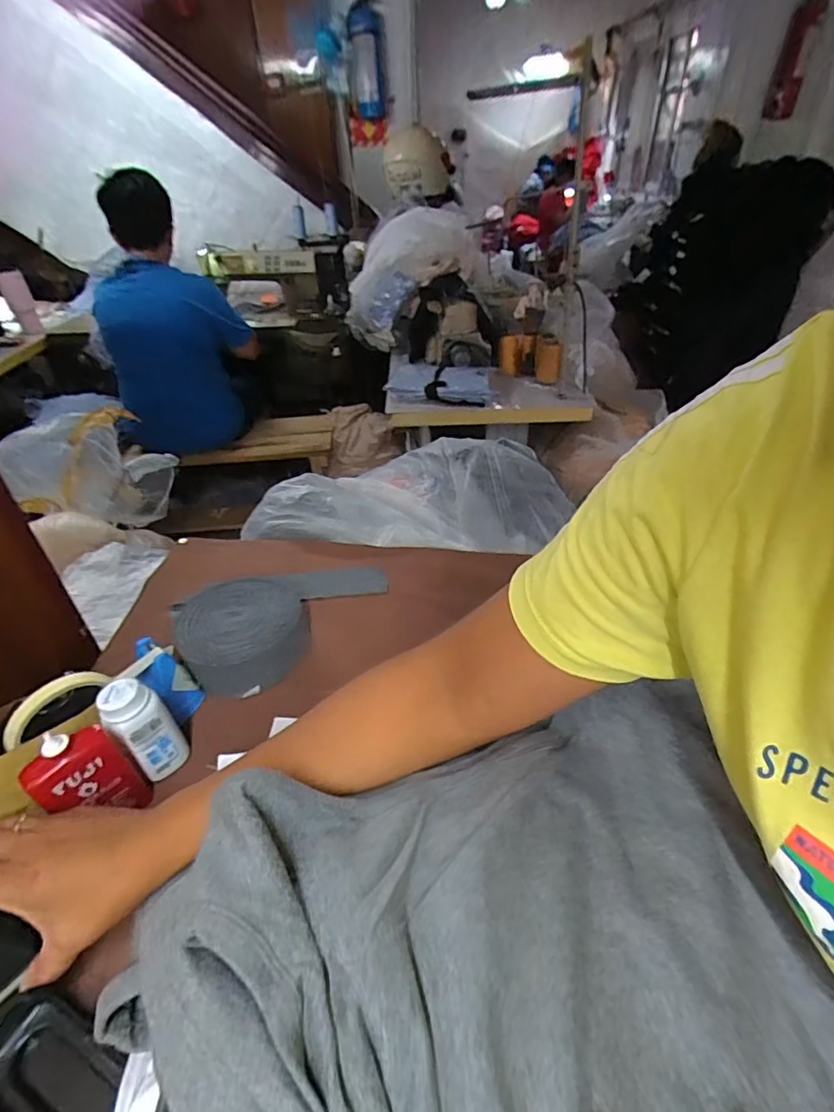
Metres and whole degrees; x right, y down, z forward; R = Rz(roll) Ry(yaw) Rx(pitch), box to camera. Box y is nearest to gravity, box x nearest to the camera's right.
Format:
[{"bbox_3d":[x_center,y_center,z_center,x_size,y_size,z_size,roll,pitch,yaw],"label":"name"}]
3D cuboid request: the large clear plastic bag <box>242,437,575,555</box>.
[{"bbox_3d":[-0.006,-0.093,0.828,0.502,0.096,0.271,-4,37,-3],"label":"large clear plastic bag"}]

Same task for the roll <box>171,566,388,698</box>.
[{"bbox_3d":[-0.148,0.051,0.600,0.249,0.046,0.163,-27,44,-29],"label":"roll"}]

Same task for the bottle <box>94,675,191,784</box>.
[{"bbox_3d":[-0.234,0.147,0.445,0.034,0.097,0.042,29,47,34],"label":"bottle"}]

